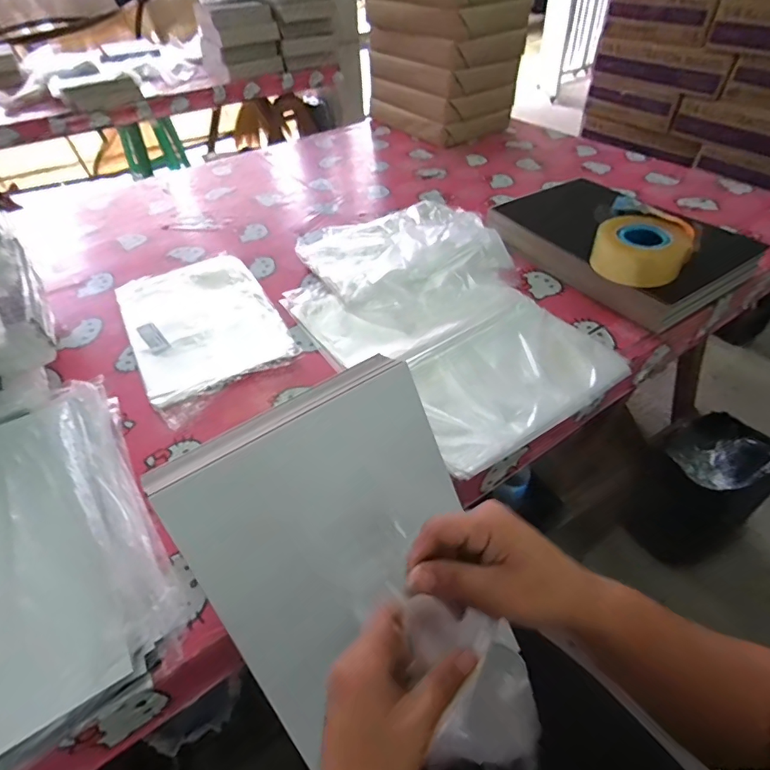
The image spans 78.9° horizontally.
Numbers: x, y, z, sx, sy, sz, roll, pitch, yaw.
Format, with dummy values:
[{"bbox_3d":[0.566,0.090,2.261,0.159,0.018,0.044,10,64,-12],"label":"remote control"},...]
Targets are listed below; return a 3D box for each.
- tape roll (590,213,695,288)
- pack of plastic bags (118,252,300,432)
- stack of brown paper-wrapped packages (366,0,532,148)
[{"bbox_3d":[0.395,-0.210,0.718,0.132,0.061,0.120,-2,45,2],"label":"tape roll"},{"bbox_3d":[-0.299,-0.107,0.762,0.221,0.020,0.364,-25,49,-20],"label":"pack of plastic bags"},{"bbox_3d":[0.169,-0.910,1.288,0.270,0.358,0.374,-32,52,-26],"label":"stack of brown paper-wrapped packages"}]

